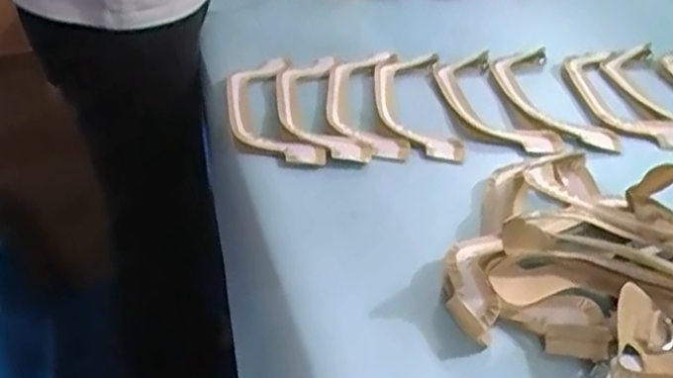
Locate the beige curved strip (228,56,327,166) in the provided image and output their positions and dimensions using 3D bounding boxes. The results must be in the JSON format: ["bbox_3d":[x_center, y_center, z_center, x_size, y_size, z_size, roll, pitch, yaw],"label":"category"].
[{"bbox_3d":[-0.077,-0.088,0.745,0.080,0.016,0.250,-8,32,-10],"label":"beige curved strip"}]

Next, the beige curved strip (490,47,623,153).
[{"bbox_3d":[0.238,-0.112,0.779,0.087,0.014,0.262,-3,31,-2],"label":"beige curved strip"}]

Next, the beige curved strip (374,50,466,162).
[{"bbox_3d":[0.086,-0.098,0.761,0.080,0.016,0.252,-1,31,1],"label":"beige curved strip"}]

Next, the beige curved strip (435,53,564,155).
[{"bbox_3d":[0.169,-0.103,0.765,0.079,0.015,0.240,-5,31,-6],"label":"beige curved strip"}]

